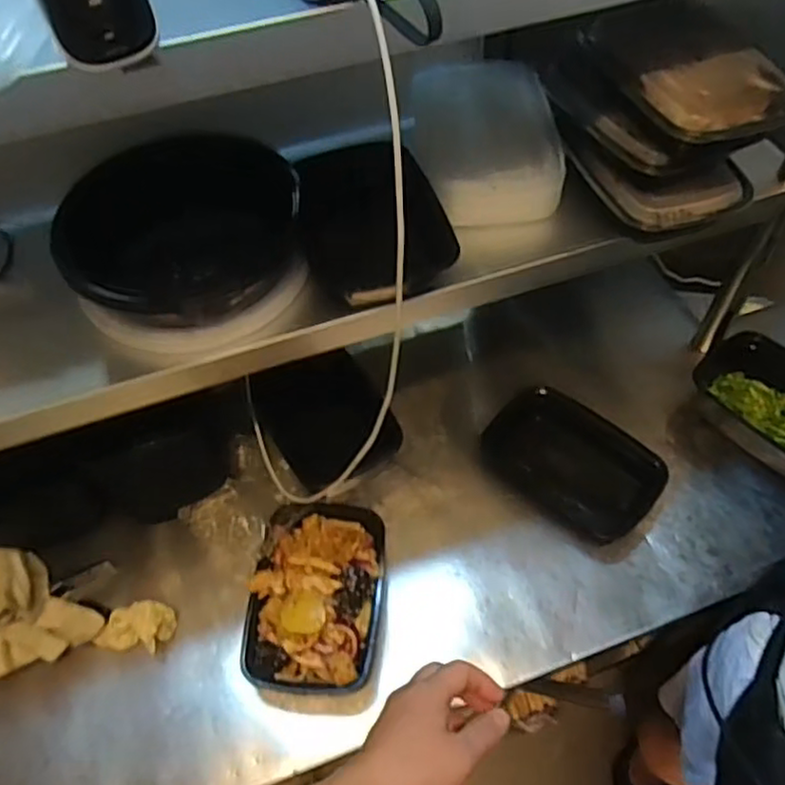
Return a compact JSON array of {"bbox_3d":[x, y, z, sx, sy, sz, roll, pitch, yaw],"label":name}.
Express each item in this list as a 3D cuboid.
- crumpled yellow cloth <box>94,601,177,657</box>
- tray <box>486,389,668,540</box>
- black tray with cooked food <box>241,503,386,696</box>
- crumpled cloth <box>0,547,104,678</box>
[{"bbox_3d":[-0.287,0.263,0.768,0.078,0.015,0.055,4,56,8],"label":"crumpled yellow cloth"},{"bbox_3d":[0.225,0.081,0.860,0.213,0.038,0.142,38,66,26],"label":"tray"},{"bbox_3d":[-0.082,0.225,0.762,0.148,0.055,0.202,2,56,6],"label":"black tray with cooked food"},{"bbox_3d":[-0.441,0.252,0.751,0.186,0.078,0.144,29,63,22],"label":"crumpled cloth"}]

